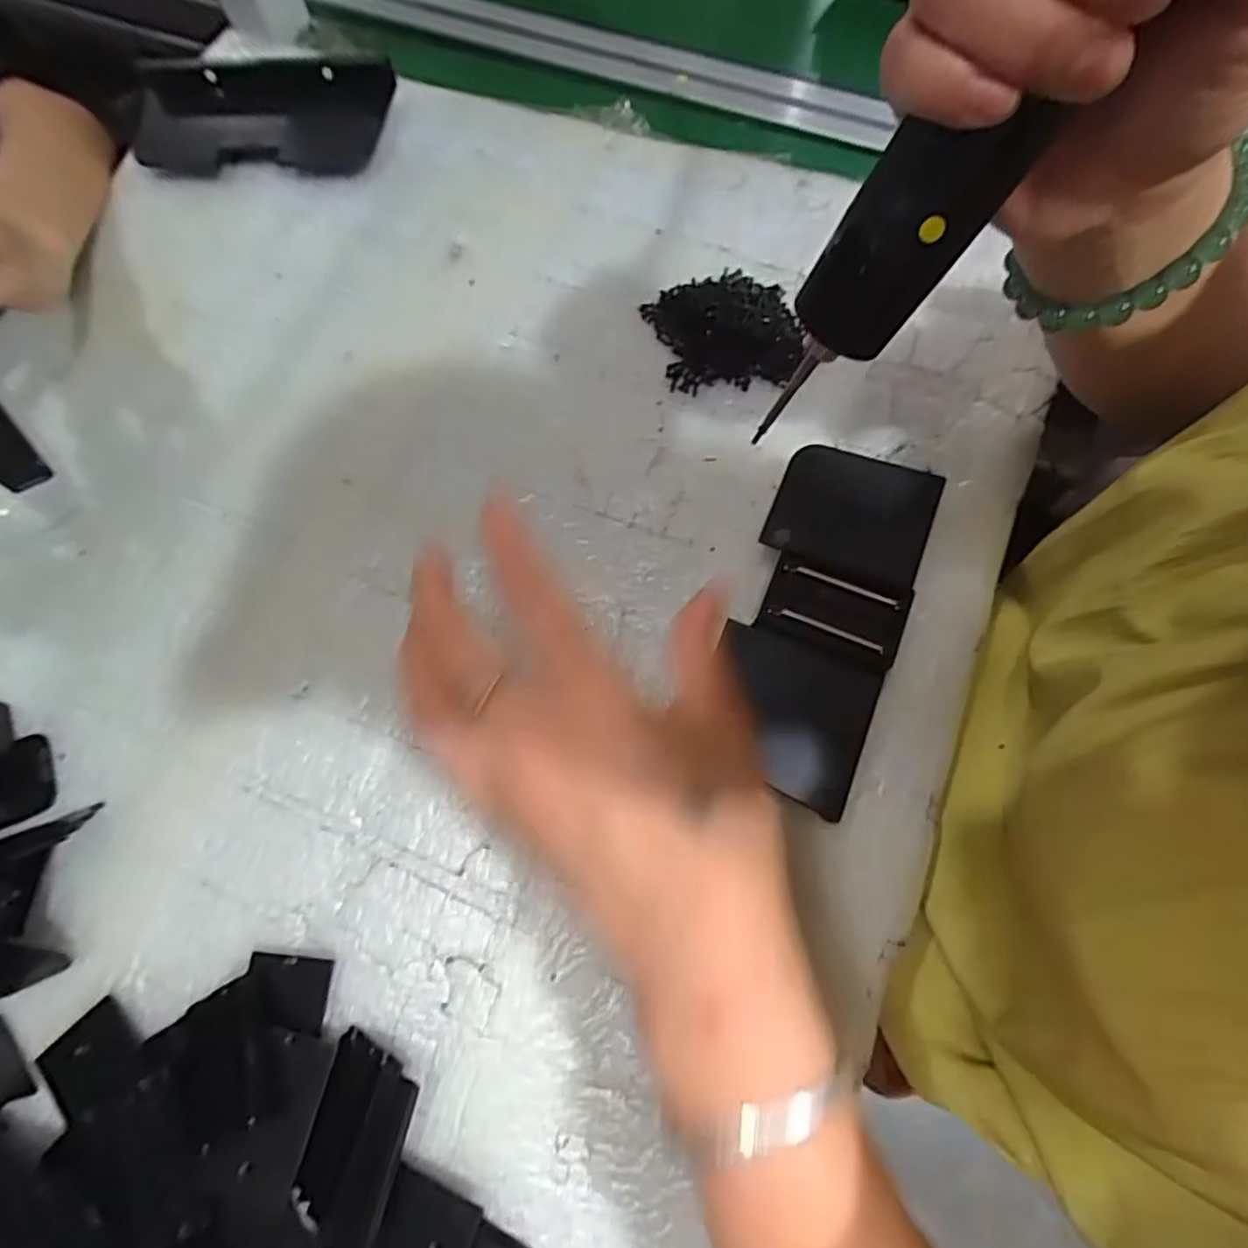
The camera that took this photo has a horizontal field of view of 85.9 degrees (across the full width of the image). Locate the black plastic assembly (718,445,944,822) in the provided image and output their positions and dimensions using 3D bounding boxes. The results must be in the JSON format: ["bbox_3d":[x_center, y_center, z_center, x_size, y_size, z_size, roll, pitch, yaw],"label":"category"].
[{"bbox_3d":[0.088,-0.004,0.304,0.067,0.025,0.161,19,74,9],"label":"black plastic assembly"}]

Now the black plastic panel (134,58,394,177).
[{"bbox_3d":[-0.231,-0.319,0.421,0.158,0.025,0.077,7,72,5],"label":"black plastic panel"}]

